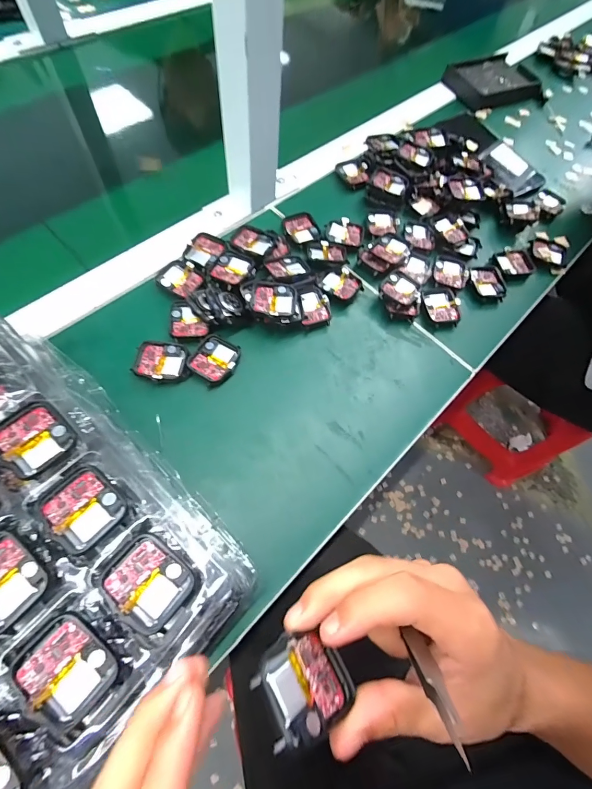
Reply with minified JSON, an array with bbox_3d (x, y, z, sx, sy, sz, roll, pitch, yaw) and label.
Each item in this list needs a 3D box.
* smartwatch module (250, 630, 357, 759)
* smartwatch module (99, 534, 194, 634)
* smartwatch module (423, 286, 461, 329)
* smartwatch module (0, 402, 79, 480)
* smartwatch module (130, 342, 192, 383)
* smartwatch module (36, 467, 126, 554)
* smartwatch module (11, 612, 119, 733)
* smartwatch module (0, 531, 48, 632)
[{"bbox_3d":[0.004,0.131,0.161,0.048,0.006,0.037,8,35,-41],"label":"smartwatch module"},{"bbox_3d":[-0.080,0.102,0.193,0.043,0.005,0.036,43,65,6],"label":"smartwatch module"},{"bbox_3d":[0.153,-0.094,0.376,0.038,0.014,0.047,-5,67,-8],"label":"smartwatch module"},{"bbox_3d":[-0.160,0.026,0.215,0.042,0.006,0.037,43,69,13],"label":"smartwatch module"},{"bbox_3d":[-0.120,-0.029,0.316,0.047,0.007,0.037,2,66,-4],"label":"smartwatch module"},{"bbox_3d":[-0.123,0.064,0.203,0.036,0.006,0.040,-41,75,-20],"label":"smartwatch module"},{"bbox_3d":[-0.112,0.133,0.172,0.035,0.008,0.042,-40,75,-20],"label":"smartwatch module"},{"bbox_3d":[-0.155,0.097,0.185,0.040,0.007,0.036,40,69,12],"label":"smartwatch module"}]

